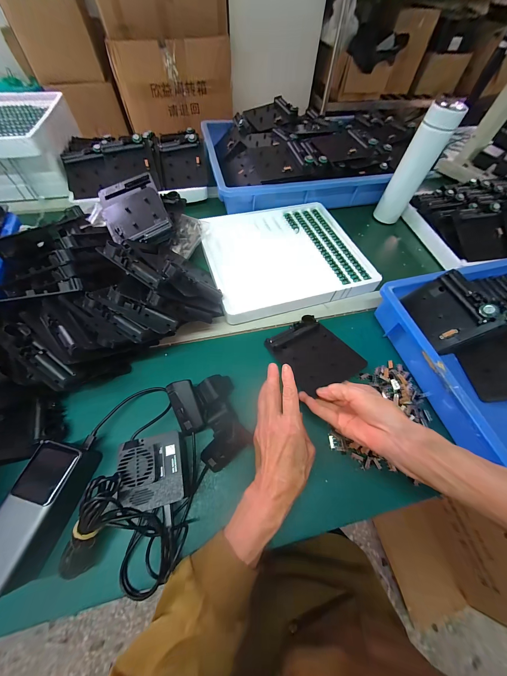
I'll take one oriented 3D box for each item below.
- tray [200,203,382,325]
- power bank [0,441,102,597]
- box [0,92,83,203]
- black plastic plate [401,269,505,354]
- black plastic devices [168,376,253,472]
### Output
[{"bbox_3d":[0.065,-0.185,0.498,0.318,0.037,0.286,-13,61,-10],"label":"tray"},{"bbox_3d":[-0.237,0.188,0.256,0.050,0.050,0.123,11,60,4],"label":"power bank"},{"bbox_3d":[-0.625,-0.490,0.580,0.312,0.116,0.326,-6,60,-6],"label":"box"},{"bbox_3d":[0.309,-0.045,0.367,0.088,0.016,0.106,-33,59,28],"label":"black plastic plate"},{"bbox_3d":[-0.059,0.106,0.319,0.086,0.050,0.109,-20,62,-13],"label":"black plastic devices"}]

